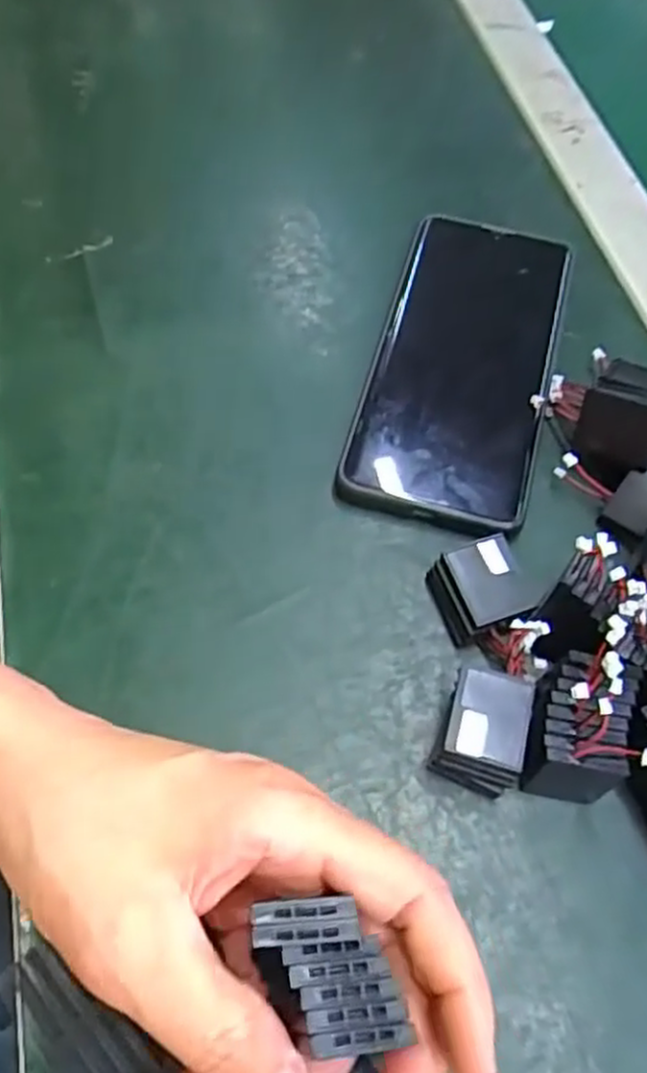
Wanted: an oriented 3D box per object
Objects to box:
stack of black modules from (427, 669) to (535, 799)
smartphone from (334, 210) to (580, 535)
[{"bbox_3d":[0.052,0.065,0.256,0.027,0.025,0.034,13,62,6],"label":"stack of black modules"},{"bbox_3d":[0.062,-0.077,0.337,0.075,0.014,0.160,15,62,7],"label":"smartphone"}]

